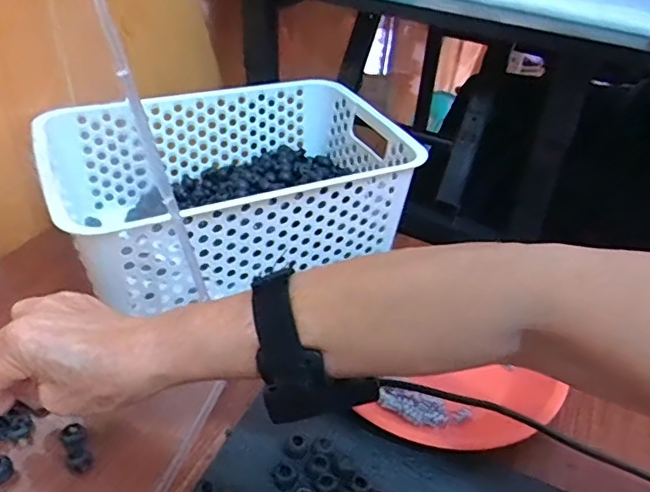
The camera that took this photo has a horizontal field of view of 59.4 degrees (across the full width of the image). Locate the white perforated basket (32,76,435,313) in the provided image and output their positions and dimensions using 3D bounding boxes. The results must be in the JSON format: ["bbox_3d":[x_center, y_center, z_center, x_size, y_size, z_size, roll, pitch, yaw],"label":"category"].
[{"bbox_3d":[-0.087,-0.059,0.537,0.301,0.102,0.207,-12,42,-23],"label":"white perforated basket"}]

